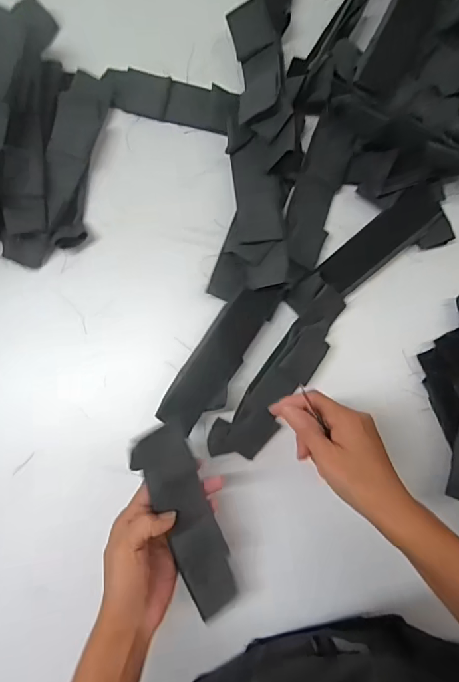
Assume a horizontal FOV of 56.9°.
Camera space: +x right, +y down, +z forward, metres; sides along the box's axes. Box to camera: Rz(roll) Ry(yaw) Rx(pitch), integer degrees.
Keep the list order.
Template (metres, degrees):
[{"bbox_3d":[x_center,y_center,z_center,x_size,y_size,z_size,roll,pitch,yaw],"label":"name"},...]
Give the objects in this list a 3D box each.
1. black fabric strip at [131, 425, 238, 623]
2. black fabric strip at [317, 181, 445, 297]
[{"bbox_3d":[-0.034,0.164,0.377,0.047,0.011,0.190,-25,106,-18],"label":"black fabric strip"},{"bbox_3d":[0.176,-0.118,0.475,0.173,0.019,0.048,-42,86,-4],"label":"black fabric strip"}]

